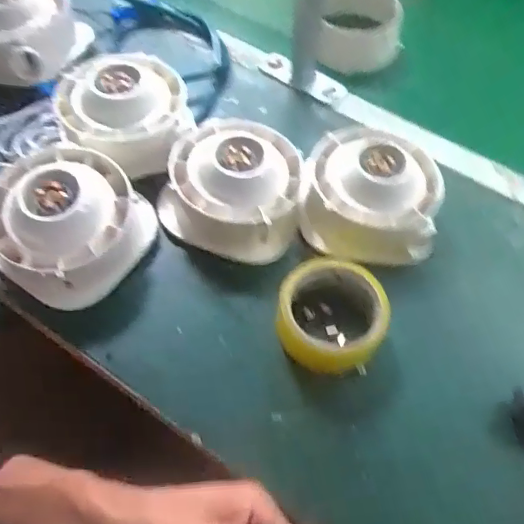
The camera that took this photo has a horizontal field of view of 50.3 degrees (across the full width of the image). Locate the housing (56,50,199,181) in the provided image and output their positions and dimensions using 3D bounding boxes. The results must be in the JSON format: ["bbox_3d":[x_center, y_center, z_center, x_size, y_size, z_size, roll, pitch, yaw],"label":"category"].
[{"bbox_3d":[-0.146,-0.162,0.595,0.132,0.070,0.135,-12,59,-11],"label":"housing"}]

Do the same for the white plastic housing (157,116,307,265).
[{"bbox_3d":[-0.025,-0.082,0.573,0.136,0.074,0.140,1,57,-2],"label":"white plastic housing"}]

